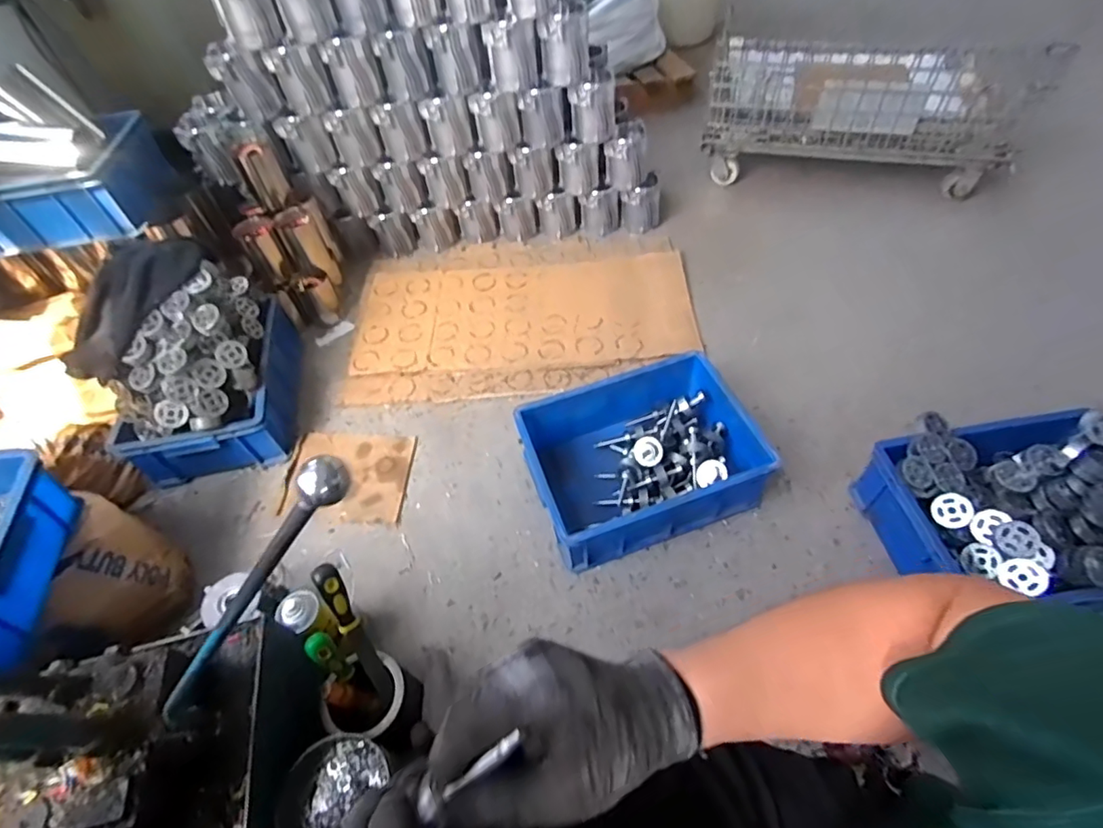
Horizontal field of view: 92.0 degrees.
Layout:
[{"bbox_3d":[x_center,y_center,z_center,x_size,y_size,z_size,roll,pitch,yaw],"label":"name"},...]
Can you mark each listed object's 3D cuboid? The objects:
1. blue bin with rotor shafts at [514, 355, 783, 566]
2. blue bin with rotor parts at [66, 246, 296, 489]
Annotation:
[{"bbox_3d":[0.162,0.078,1.004,0.396,0.143,0.294,-18,55,-10],"label":"blue bin with rotor shafts"},{"bbox_3d":[-0.731,-0.130,1.074,0.279,0.367,0.380,-13,53,-4],"label":"blue bin with rotor parts"}]

